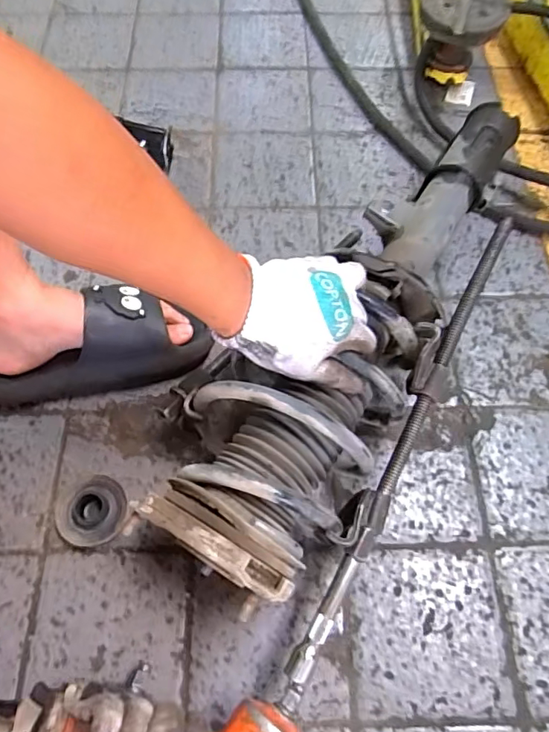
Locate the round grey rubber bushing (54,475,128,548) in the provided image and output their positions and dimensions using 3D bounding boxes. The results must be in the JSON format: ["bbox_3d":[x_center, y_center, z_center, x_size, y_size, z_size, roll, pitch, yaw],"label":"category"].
[{"bbox_3d":[-0.195,0.152,0.551,0.079,0.022,0.071,9,63,5],"label":"round grey rubber bushing"}]

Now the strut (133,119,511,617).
[{"bbox_3d":[0.095,-0.046,0.569,0.152,0.176,0.591,29,63,15],"label":"strut"}]

